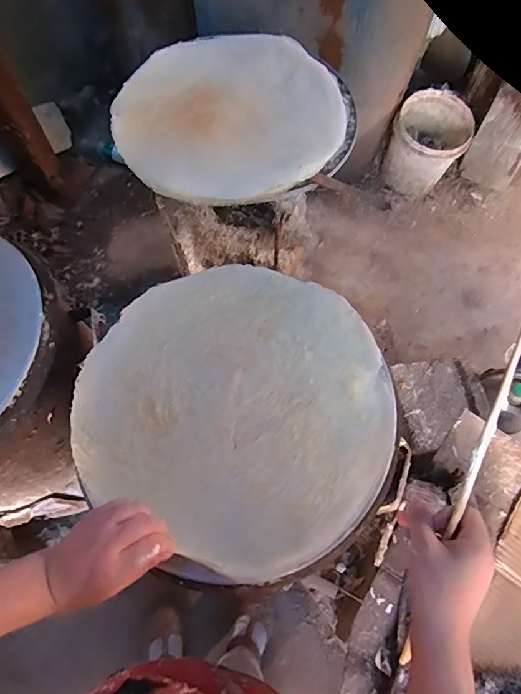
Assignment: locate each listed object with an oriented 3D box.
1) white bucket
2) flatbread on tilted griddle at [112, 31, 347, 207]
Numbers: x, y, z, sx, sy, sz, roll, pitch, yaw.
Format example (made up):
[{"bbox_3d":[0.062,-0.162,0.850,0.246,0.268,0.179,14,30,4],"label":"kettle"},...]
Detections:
[{"bbox_3d":[0.617,-0.744,1.643,0.257,0.262,0.279,0,65,0],"label":"white bucket"},{"bbox_3d":[-0.049,-0.380,0.707,0.344,0.022,0.361,0,65,0],"label":"flatbread on tilted griddle"}]

